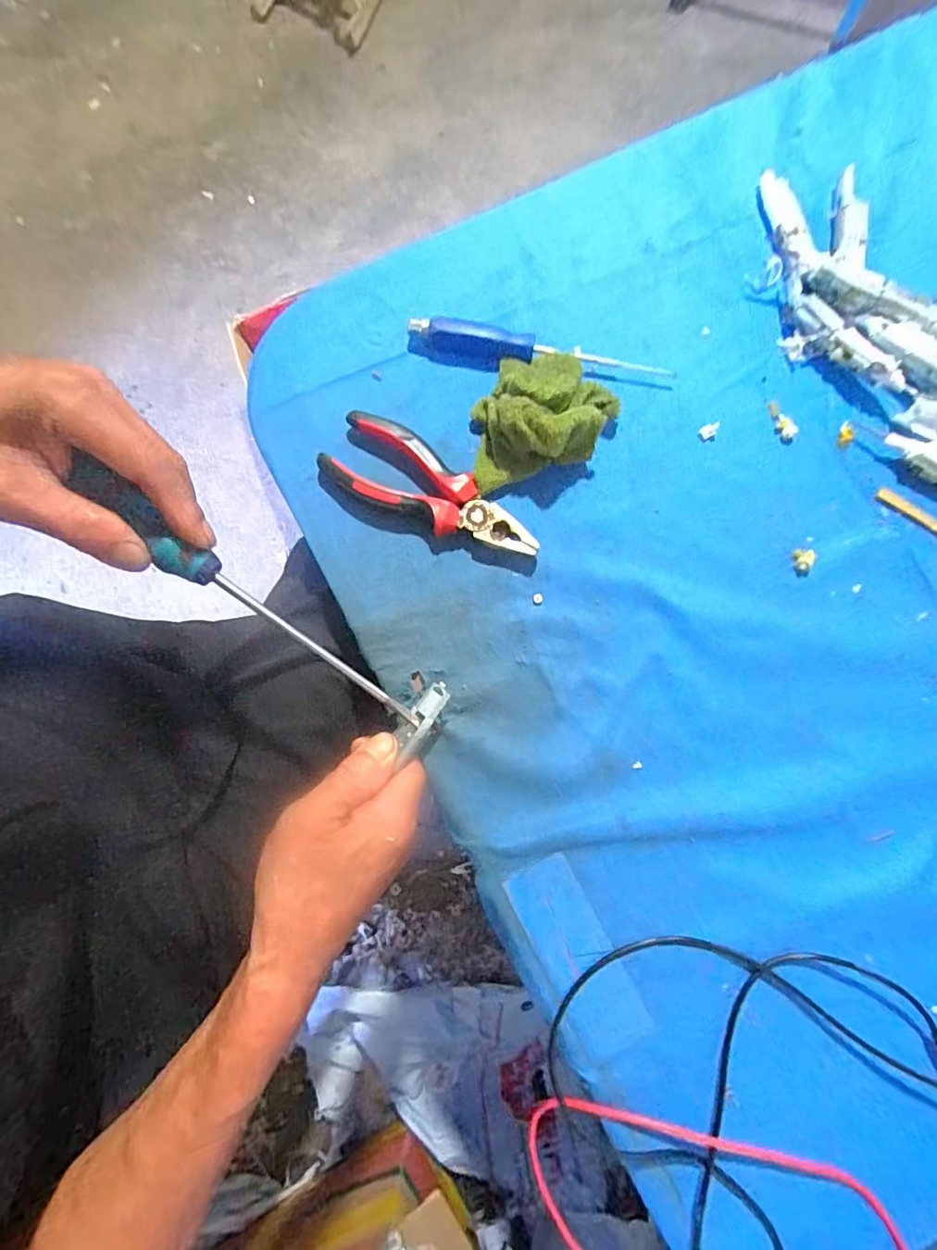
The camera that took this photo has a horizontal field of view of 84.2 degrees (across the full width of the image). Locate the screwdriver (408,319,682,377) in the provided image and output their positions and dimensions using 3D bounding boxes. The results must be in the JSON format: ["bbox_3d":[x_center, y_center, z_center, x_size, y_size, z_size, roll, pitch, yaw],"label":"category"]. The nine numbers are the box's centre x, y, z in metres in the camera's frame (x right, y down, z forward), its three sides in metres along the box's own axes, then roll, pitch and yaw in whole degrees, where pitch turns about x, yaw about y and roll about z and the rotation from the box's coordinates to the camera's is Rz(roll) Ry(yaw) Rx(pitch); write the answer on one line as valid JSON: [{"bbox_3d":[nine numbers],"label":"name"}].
[{"bbox_3d":[0.051,-0.198,0.376,0.188,0.018,0.018,10,79,1],"label":"screwdriver"}]

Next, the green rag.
[{"bbox_3d":[0.044,-0.149,0.353,0.115,0.042,0.090,-20,80,-4],"label":"green rag"}]

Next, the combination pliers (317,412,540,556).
[{"bbox_3d":[-0.027,-0.085,0.350,0.152,0.022,0.058,32,81,5],"label":"combination pliers"}]

